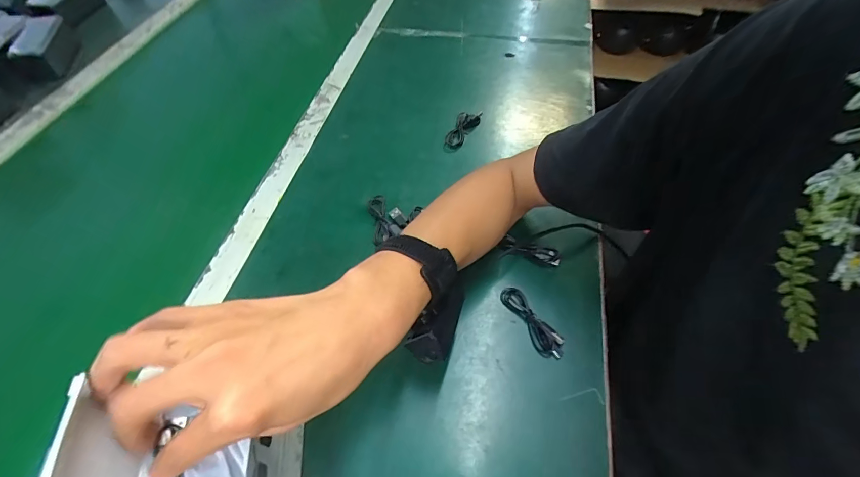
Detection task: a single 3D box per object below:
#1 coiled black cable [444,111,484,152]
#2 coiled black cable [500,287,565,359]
[{"bbox_3d":[0.046,-0.162,0.572,0.030,0.010,0.087,23,60,18],"label":"coiled black cable"},{"bbox_3d":[0.101,0.083,0.392,0.026,0.013,0.084,-27,58,-18],"label":"coiled black cable"}]

